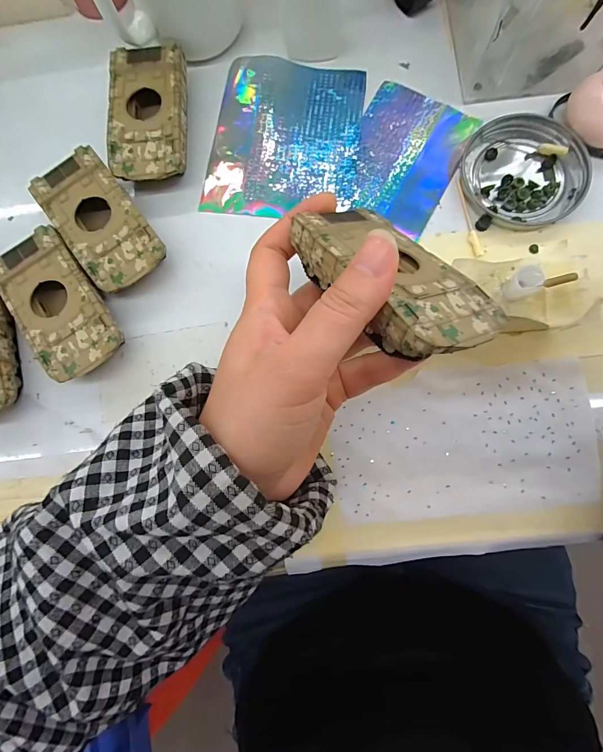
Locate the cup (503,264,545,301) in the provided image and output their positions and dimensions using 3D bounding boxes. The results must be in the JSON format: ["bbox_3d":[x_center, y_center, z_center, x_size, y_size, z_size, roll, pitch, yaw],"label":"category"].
[{"bbox_3d":[0.116,-0.048,0.188,0.012,0.019,0.012,-1,81,4],"label":"cup"}]

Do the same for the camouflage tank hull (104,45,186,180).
[{"bbox_3d":[-0.104,-0.179,0.252,0.052,0.024,0.096,-4,82,4],"label":"camouflage tank hull"}]

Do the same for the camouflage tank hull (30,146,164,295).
[{"bbox_3d":[-0.131,-0.101,0.242,0.049,0.024,0.093,-37,81,-1],"label":"camouflage tank hull"}]

